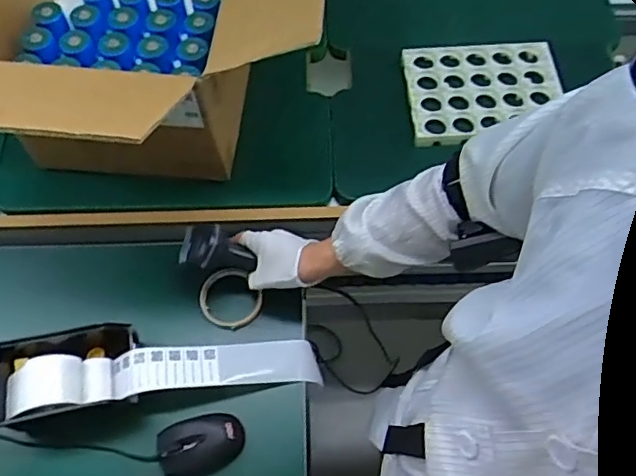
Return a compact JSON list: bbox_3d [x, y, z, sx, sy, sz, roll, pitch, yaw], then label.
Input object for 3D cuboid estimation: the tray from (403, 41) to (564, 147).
[{"bbox_3d":[0.254,-0.228,0.926,0.229,0.033,0.173,-6,63,-3],"label":"tray"}]

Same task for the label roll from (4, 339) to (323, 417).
[{"bbox_3d":[-0.193,0.173,0.776,0.384,0.068,0.076,-8,61,-5],"label":"label roll"}]

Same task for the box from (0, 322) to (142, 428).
[{"bbox_3d":[-0.323,0.179,0.773,0.179,0.073,0.116,-8,61,-5],"label":"box"}]

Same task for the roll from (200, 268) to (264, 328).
[{"bbox_3d":[-0.125,0.086,0.850,0.081,0.018,0.087,0,61,-1],"label":"roll"}]

